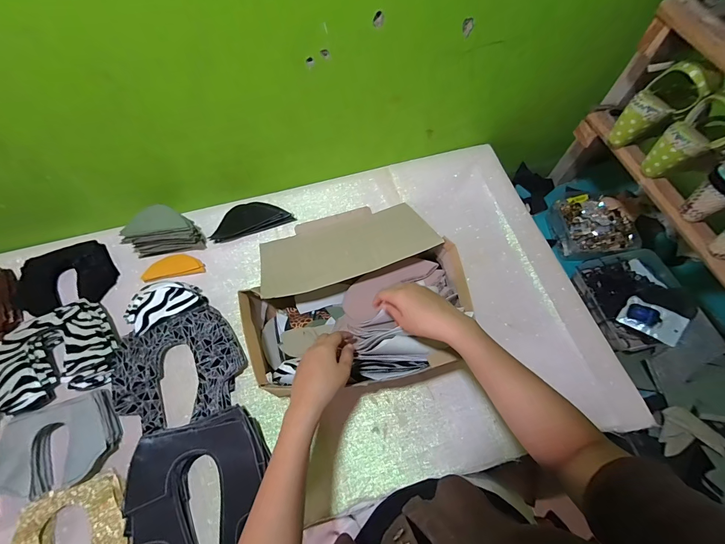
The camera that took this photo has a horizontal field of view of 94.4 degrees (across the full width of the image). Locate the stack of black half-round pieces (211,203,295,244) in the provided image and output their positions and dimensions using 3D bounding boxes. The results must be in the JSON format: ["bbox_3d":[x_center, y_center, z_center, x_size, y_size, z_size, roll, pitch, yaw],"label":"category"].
[{"bbox_3d":[-0.228,-0.110,0.693,0.161,0.024,0.067,-15,65,-8],"label":"stack of black half-round pieces"}]

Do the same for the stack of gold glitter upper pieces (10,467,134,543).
[{"bbox_3d":[-0.414,0.371,0.471,0.159,0.010,0.123,-21,66,-11],"label":"stack of gold glitter upper pieces"}]

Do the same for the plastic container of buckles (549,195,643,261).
[{"bbox_3d":[0.544,-0.109,0.799,0.154,0.061,0.160,-4,64,-3],"label":"plastic container of buckles"}]

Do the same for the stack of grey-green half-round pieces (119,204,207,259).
[{"bbox_3d":[-0.382,-0.079,0.641,0.131,0.082,0.058,-8,65,-5],"label":"stack of grey-green half-round pieces"}]

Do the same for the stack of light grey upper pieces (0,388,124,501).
[{"bbox_3d":[-0.461,0.261,0.503,0.166,0.031,0.123,-21,66,-11],"label":"stack of light grey upper pieces"}]

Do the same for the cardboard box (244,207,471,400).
[{"bbox_3d":[-0.021,0.015,0.589,0.341,0.107,0.346,-11,65,-6],"label":"cardboard box"}]

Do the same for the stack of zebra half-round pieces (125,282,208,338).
[{"bbox_3d":[-0.349,0.055,0.594,0.118,0.050,0.065,-27,68,-14],"label":"stack of zebra half-round pieces"}]

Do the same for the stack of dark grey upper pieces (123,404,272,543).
[{"bbox_3d":[-0.235,0.314,0.487,0.197,0.030,0.183,-17,66,-9],"label":"stack of dark grey upper pieces"}]

